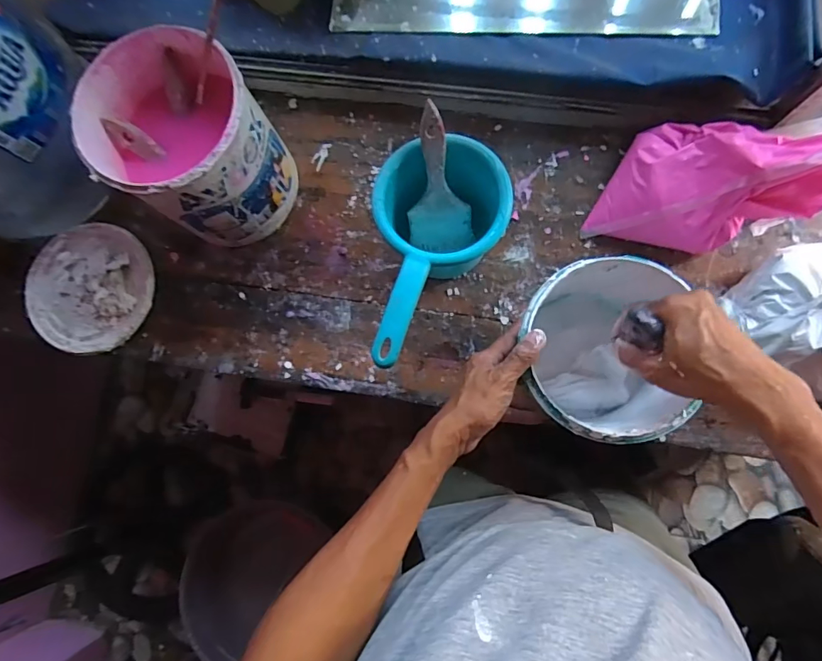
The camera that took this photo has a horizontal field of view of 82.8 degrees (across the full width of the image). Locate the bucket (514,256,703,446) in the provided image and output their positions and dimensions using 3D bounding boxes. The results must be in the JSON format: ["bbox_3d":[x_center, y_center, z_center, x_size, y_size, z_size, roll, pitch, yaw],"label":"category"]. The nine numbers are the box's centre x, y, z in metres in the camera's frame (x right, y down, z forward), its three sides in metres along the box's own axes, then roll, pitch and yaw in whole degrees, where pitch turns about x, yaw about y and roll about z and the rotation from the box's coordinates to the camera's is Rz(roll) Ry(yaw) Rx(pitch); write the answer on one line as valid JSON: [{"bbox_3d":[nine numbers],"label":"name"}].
[{"bbox_3d":[0.194,0.017,0.496,0.152,0.155,0.182,0,82,6],"label":"bucket"}]

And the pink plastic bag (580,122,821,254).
[{"bbox_3d":[0.365,-0.175,0.528,0.311,0.084,0.151,-3,81,36],"label":"pink plastic bag"}]

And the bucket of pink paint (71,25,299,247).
[{"bbox_3d":[-0.255,-0.219,0.557,0.185,0.164,0.170,-1,82,6],"label":"bucket of pink paint"}]

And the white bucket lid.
[{"bbox_3d":[-0.455,-0.058,0.648,0.188,0.029,0.172,-1,82,6],"label":"white bucket lid"}]

